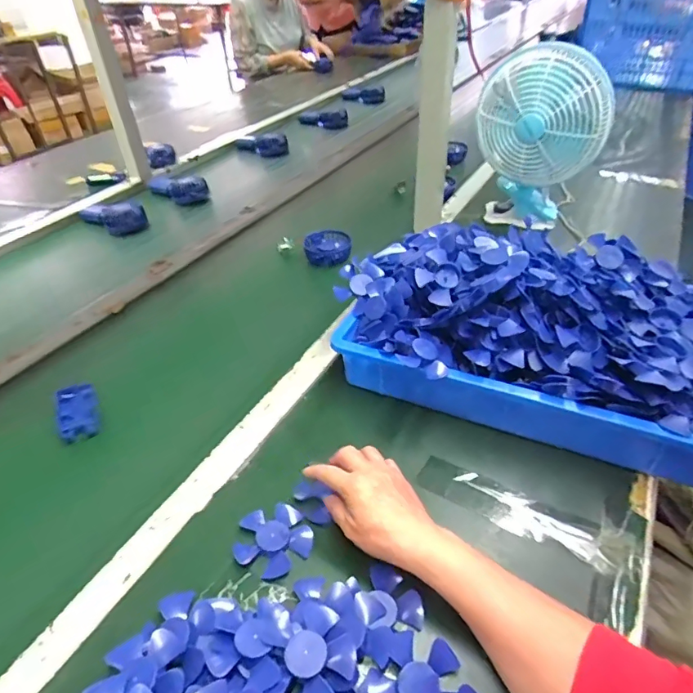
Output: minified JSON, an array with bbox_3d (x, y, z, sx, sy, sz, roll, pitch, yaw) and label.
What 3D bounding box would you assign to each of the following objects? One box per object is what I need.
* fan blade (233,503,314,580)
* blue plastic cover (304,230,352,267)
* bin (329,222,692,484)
[{"bbox_3d":[-0.071,0.185,0.465,0.071,0.010,0.064,-20,44,-19],"label":"fan blade"},{"bbox_3d":[-0.035,-0.188,0.919,0.086,0.036,0.086,-3,41,-1],"label":"blue plastic cover"},{"bbox_3d":[0.216,-0.029,0.586,0.448,0.147,0.259,18,45,21],"label":"bin"}]

